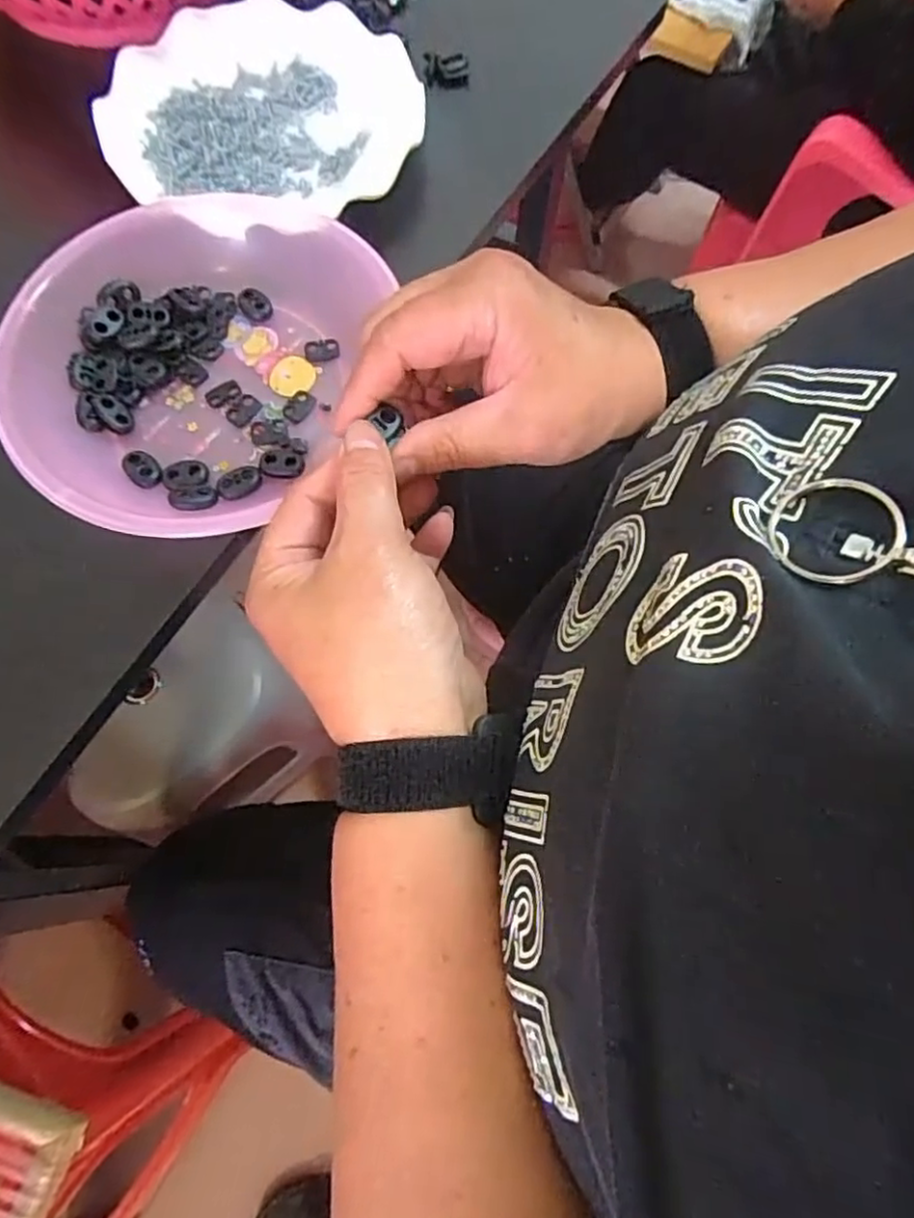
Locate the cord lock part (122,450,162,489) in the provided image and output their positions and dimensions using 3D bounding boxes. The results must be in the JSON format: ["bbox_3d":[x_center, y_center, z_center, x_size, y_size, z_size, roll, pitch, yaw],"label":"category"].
[{"bbox_3d":[-0.156,-0.070,0.324,0.015,0.004,0.023,-42,77,-15],"label":"cord lock part"}]

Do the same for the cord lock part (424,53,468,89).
[{"bbox_3d":[-0.007,-0.356,0.435,0.029,0.017,0.011,5,71,0],"label":"cord lock part"}]

